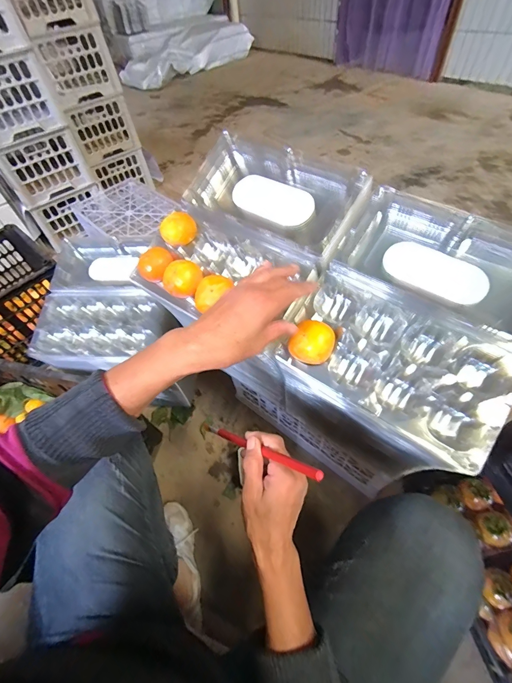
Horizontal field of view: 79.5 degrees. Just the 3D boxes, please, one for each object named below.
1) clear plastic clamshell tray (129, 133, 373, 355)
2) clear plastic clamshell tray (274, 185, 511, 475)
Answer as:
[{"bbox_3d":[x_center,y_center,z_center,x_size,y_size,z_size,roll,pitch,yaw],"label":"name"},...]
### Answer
[{"bbox_3d":[-0.015,-0.162,0.452,0.254,0.056,0.289,30,77,18],"label":"clear plastic clamshell tray"},{"bbox_3d":[0.207,-0.036,0.401,0.252,0.068,0.293,31,80,17],"label":"clear plastic clamshell tray"}]

